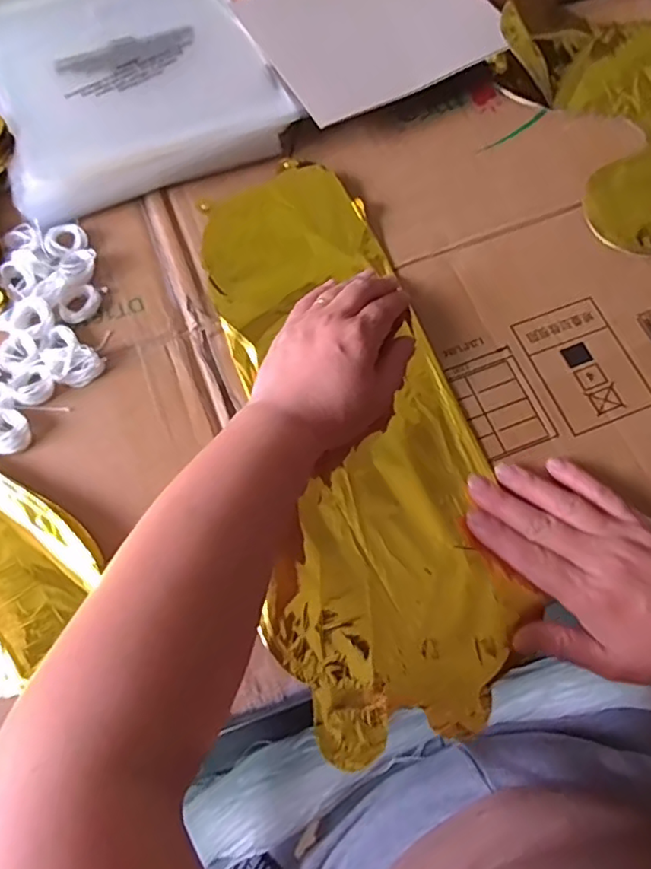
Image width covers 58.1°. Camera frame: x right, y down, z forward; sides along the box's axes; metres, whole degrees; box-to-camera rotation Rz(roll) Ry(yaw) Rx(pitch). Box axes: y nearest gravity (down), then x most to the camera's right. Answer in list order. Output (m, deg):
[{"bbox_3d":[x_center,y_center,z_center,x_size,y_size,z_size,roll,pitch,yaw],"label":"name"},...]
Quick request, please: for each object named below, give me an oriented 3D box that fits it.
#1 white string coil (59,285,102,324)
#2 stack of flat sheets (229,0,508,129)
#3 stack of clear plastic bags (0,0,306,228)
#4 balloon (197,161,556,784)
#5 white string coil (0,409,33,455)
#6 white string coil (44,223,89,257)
[{"bbox_3d":[-0.174,-0.093,0.414,0.022,0.009,0.031,36,72,14],"label":"white string coil"},{"bbox_3d":[0.034,-0.362,0.510,0.201,0.030,0.208,-25,69,-10],"label":"stack of flat sheets"},{"bbox_3d":[-0.163,-0.296,0.485,0.215,0.031,0.233,-22,69,-8],"label":"stack of clear plastic bags"},{"bbox_3d":[0.012,-0.017,0.392,0.149,0.009,0.399,-15,69,-5],"label":"balloon"},{"bbox_3d":[-0.204,-0.002,0.375,0.026,0.007,0.030,-35,71,-13],"label":"white string coil"},{"bbox_3d":[-0.192,-0.144,0.434,0.026,0.008,0.031,42,74,16],"label":"white string coil"}]

